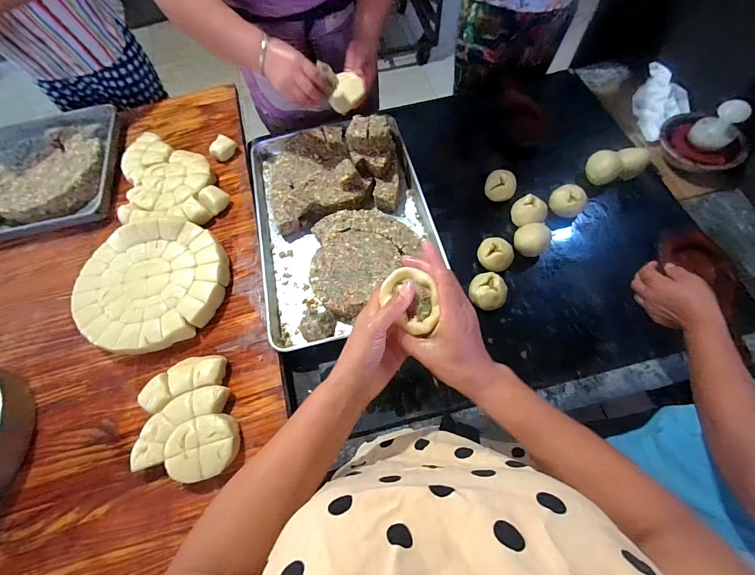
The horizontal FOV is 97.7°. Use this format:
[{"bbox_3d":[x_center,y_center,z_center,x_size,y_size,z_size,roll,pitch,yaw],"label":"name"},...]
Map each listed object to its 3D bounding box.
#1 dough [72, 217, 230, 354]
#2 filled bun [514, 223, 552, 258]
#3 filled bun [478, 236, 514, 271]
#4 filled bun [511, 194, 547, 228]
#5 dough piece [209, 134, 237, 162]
[{"bbox_3d":[-0.488,-0.006,0.709,0.316,0.045,0.286,-5,69,-1],"label":"dough"},{"bbox_3d":[0.348,-0.106,0.745,0.075,0.052,0.069,1,66,3],"label":"filled bun"},{"bbox_3d":[0.261,-0.072,0.734,0.075,0.058,0.071,39,73,17],"label":"filled bun"},{"bbox_3d":[0.351,-0.175,0.761,0.061,0.047,0.065,-2,66,4],"label":"filled bun"},{"bbox_3d":[-0.414,-0.373,0.881,0.034,0.038,0.069,33,72,17],"label":"dough piece"}]

